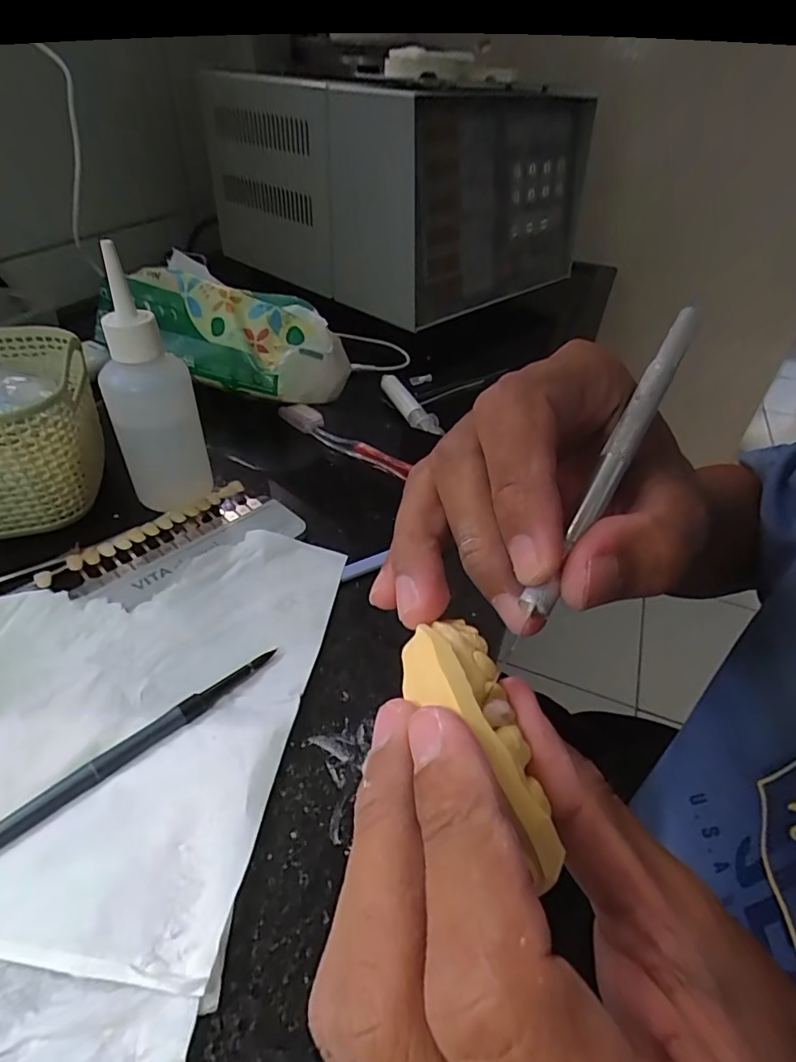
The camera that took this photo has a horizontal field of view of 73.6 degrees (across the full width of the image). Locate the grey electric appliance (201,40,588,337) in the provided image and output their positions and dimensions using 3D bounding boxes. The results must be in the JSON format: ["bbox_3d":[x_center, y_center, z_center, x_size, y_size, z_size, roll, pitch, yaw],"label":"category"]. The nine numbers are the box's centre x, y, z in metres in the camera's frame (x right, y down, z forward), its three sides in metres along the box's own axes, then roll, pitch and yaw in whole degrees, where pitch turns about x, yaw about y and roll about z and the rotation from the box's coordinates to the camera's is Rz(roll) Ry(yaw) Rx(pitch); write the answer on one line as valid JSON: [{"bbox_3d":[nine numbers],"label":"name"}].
[{"bbox_3d":[-0.001,-0.428,0.639,0.331,0.214,0.327,35,50,31],"label":"grey electric appliance"}]

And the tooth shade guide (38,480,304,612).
[{"bbox_3d":[-0.126,0.008,0.306,0.131,0.010,0.061,-26,51,-31],"label":"tooth shade guide"}]

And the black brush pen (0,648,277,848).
[{"bbox_3d":[-0.119,0.094,0.208,0.163,0.004,0.010,-31,53,-34],"label":"black brush pen"}]

